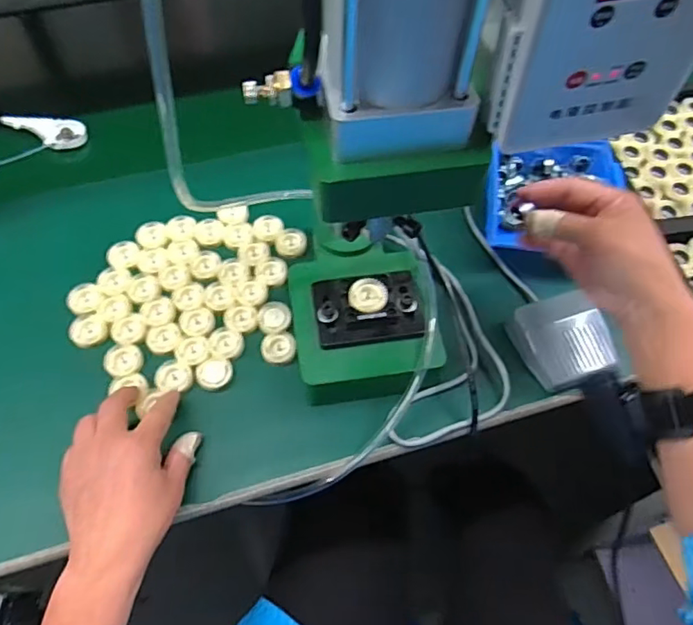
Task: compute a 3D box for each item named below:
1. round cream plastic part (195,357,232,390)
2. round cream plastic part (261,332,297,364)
[{"bbox_3d":[-0.119,0.055,0.493,0.032,0.011,0.028,-16,60,-9],"label":"round cream plastic part"},{"bbox_3d":[-0.062,0.033,0.509,0.031,0.012,0.025,-12,60,-7],"label":"round cream plastic part"}]

